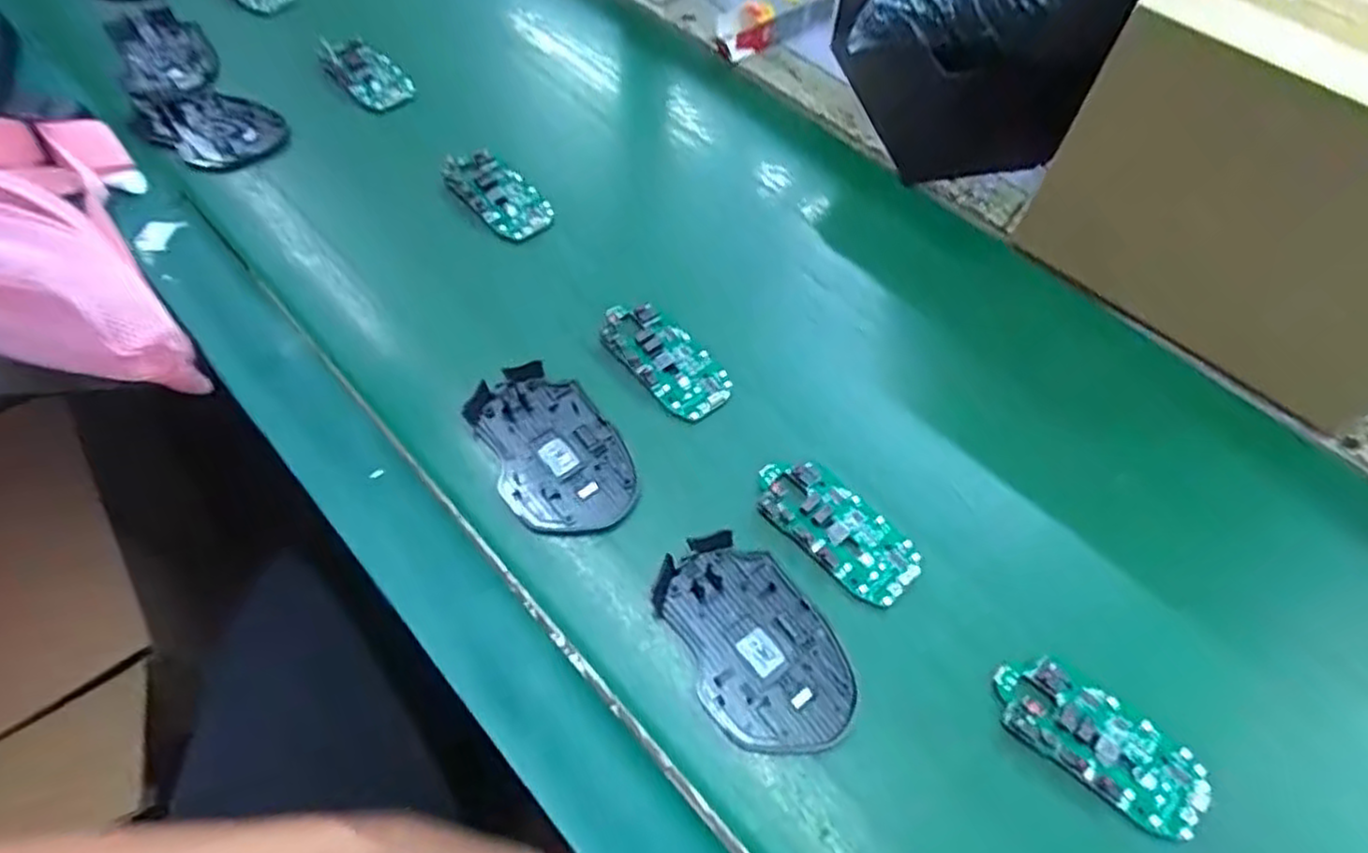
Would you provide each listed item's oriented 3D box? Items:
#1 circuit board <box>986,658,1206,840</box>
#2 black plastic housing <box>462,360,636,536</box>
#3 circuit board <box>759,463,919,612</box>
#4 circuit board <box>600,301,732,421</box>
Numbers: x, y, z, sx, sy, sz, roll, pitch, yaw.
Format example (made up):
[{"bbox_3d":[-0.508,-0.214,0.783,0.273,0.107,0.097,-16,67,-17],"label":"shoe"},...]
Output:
[{"bbox_3d":[0.198,0.148,0.354,0.098,0.006,0.045,32,64,17],"label":"circuit board"},{"bbox_3d":[-0.077,0.012,0.436,0.072,0.011,0.114,-25,63,-15],"label":"black plastic housing"},{"bbox_3d":[0.083,0.053,0.410,0.096,0.008,0.046,39,66,20],"label":"circuit board"},{"bbox_3d":[-0.012,-0.044,0.466,0.046,0.017,0.092,-39,67,-21],"label":"circuit board"}]

